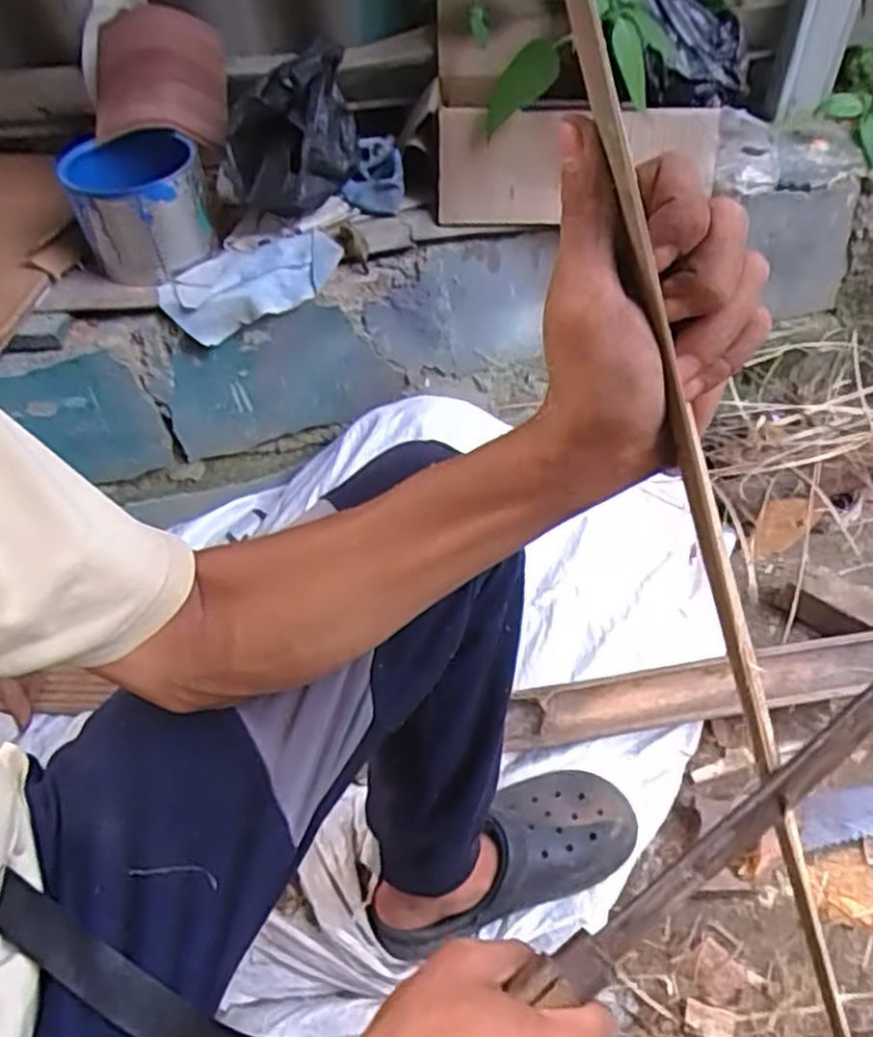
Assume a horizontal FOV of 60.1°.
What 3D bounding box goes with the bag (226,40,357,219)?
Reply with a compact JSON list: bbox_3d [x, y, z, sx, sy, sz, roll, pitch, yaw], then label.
[{"bbox_3d":[-0.173,-0.452,0.893,0.155,0.141,0.146,-14,51,-6],"label":"bag"}]

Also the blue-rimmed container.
[{"bbox_3d":[-0.345,-0.367,0.890,0.150,0.118,0.135,-16,52,-8],"label":"blue-rimmed container"}]

